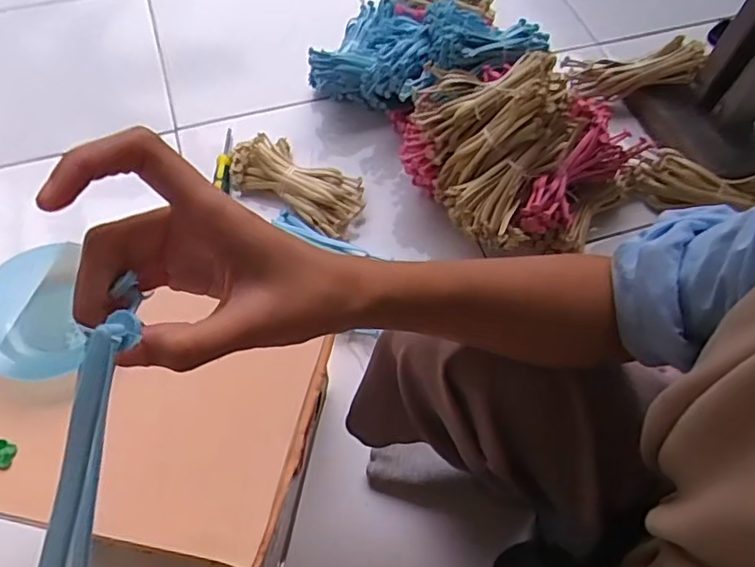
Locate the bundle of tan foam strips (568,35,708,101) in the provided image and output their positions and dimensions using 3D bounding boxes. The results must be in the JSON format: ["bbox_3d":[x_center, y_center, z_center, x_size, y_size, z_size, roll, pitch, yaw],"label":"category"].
[{"bbox_3d":[0.437,-0.359,0.980,0.199,0.057,0.058,-6,58,24],"label":"bundle of tan foam strips"}]

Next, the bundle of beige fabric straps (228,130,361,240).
[{"bbox_3d":[-0.122,-0.162,0.893,0.221,0.039,0.108,27,63,12],"label":"bundle of beige fabric straps"}]

